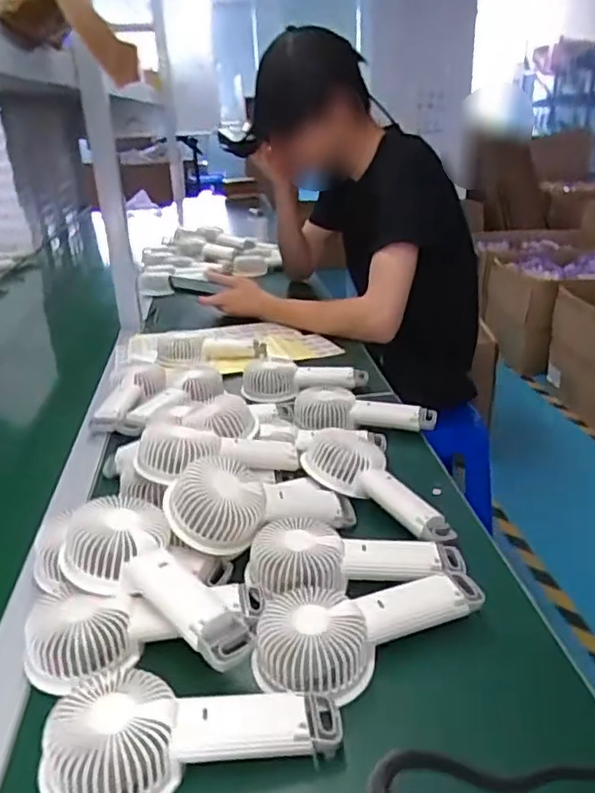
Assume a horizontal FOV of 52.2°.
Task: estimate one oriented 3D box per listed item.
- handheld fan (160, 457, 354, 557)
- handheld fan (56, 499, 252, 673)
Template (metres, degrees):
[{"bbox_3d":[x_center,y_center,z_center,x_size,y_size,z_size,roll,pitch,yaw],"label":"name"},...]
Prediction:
[{"bbox_3d":[-0.035,0.103,0.581,0.182,0.067,0.083,8,14,-40],"label":"handheld fan"},{"bbox_3d":[-0.104,0.143,0.478,0.176,0.037,0.083,31,39,26],"label":"handheld fan"}]

